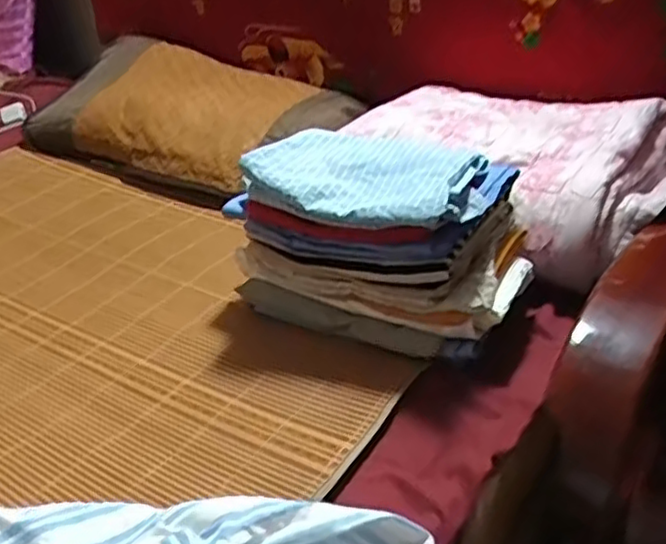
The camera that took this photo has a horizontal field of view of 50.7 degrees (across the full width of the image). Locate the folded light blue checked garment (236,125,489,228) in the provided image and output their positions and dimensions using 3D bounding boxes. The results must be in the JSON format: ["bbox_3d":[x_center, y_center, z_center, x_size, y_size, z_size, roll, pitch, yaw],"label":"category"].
[{"bbox_3d":[0.051,-0.111,0.776,0.245,0.045,0.194,16,37,29],"label":"folded light blue checked garment"}]

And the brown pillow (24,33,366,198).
[{"bbox_3d":[-0.271,-0.284,1.281,0.570,0.155,0.344,19,38,32],"label":"brown pillow"}]

